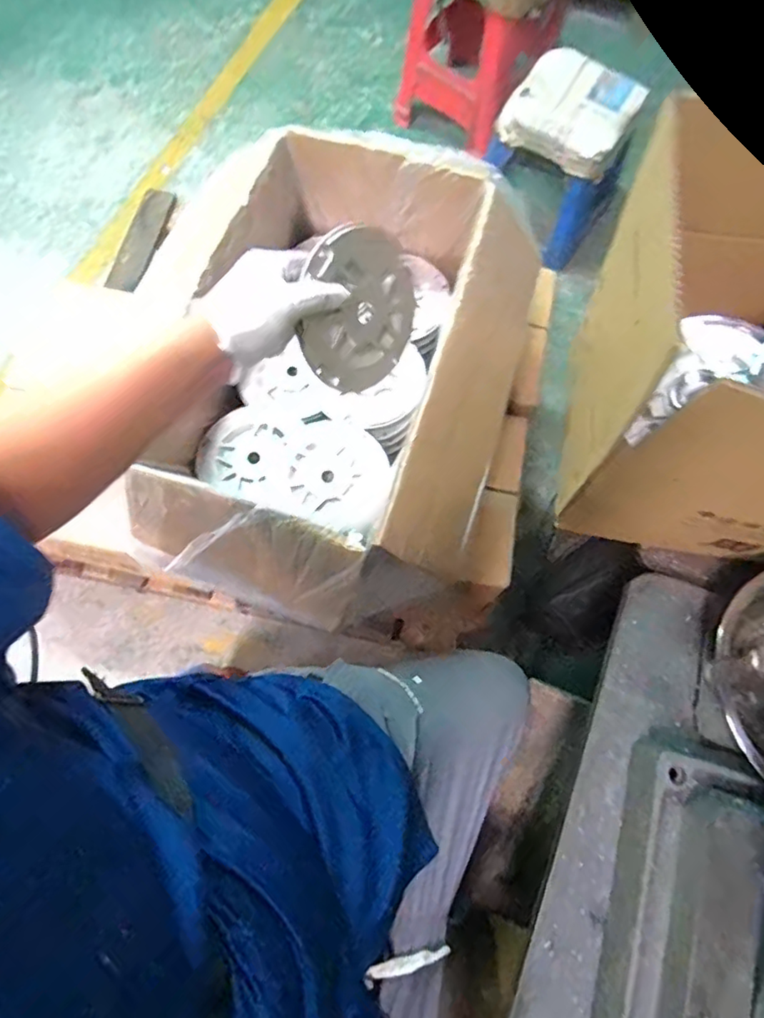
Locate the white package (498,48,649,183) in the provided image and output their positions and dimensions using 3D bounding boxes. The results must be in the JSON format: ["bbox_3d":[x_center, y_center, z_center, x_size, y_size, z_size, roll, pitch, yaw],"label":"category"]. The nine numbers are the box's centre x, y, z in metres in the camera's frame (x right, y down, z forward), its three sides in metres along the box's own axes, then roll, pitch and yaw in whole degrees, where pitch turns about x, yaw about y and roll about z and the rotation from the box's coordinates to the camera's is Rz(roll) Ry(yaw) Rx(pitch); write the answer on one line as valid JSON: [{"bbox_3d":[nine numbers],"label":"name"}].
[{"bbox_3d":[0.429,-0.907,1.309,0.273,0.091,0.275,31,74,9],"label":"white package"}]

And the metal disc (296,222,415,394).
[{"bbox_3d":[-0.017,-0.172,0.500,0.011,0.126,0.134,28,116,38],"label":"metal disc"}]

